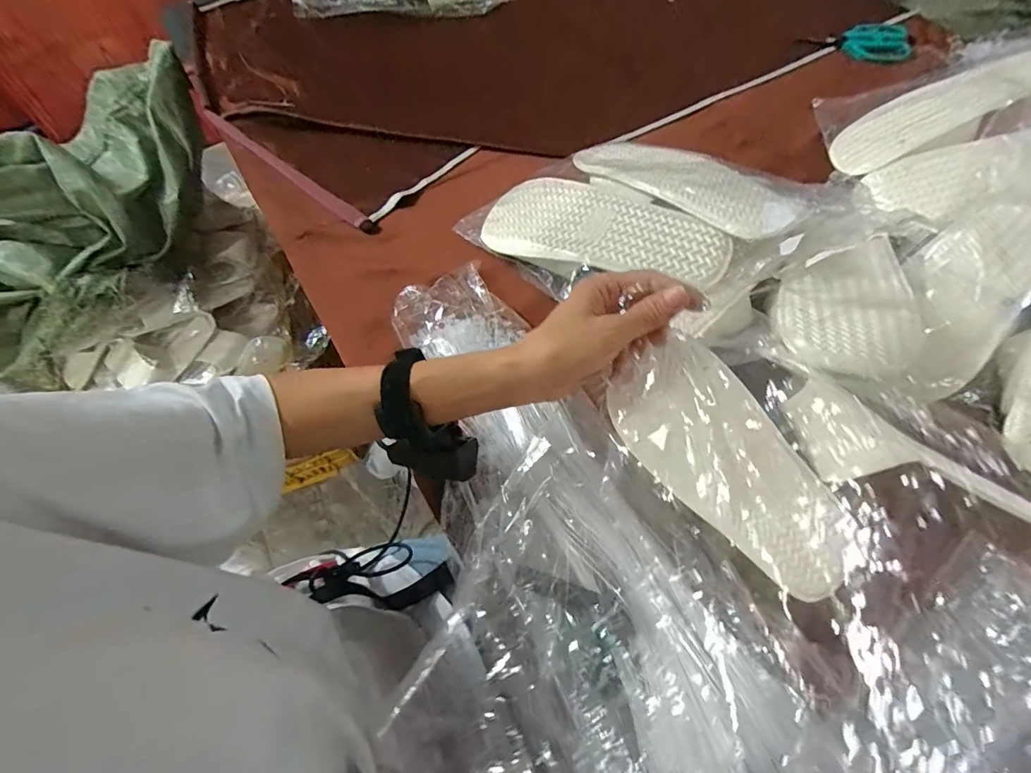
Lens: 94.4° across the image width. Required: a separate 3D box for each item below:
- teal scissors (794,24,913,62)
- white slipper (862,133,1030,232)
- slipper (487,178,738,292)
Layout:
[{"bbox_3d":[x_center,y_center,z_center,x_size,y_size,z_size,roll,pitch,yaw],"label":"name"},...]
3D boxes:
[{"bbox_3d":[0.504,-0.499,0.695,0.148,0.013,0.072,-9,60,-2],"label":"teal scissors"},{"bbox_3d":[0.490,-0.215,0.471,0.221,0.048,0.094,-3,56,32],"label":"white slipper"},{"bbox_3d":[0.081,-0.156,0.495,0.256,0.049,0.112,32,69,19],"label":"slipper"}]

